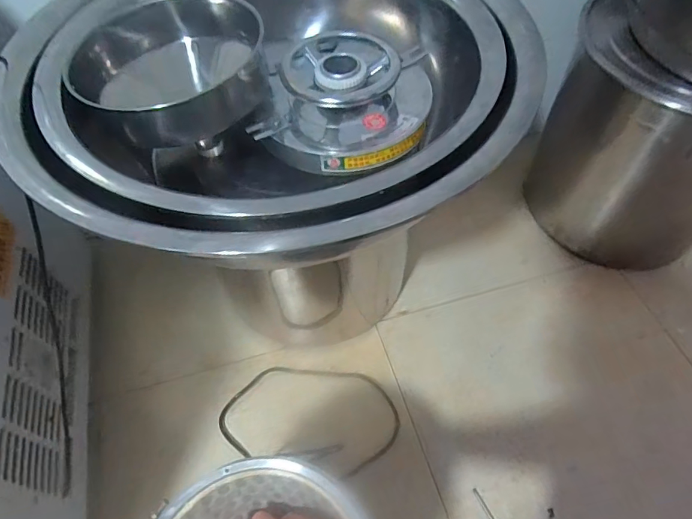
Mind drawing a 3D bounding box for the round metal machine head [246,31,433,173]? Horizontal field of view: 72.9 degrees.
[{"bbox_3d":[-0.002,-0.205,0.630,0.236,0.092,0.189,-4,55,-1],"label":"round metal machine head"}]

